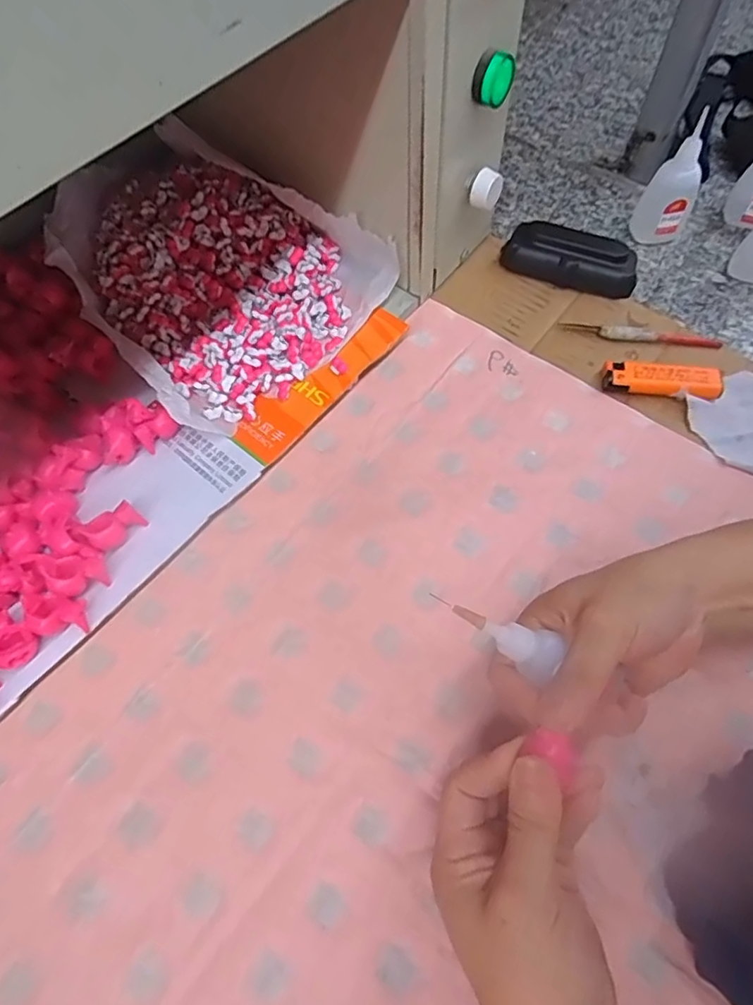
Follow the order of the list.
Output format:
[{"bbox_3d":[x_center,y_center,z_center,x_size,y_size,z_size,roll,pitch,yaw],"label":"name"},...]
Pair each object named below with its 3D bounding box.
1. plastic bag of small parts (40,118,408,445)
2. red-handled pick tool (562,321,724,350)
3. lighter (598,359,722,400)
[{"bbox_3d":[-0.138,-0.191,0.441,0.193,0.053,0.271,-41,71,-18],"label":"plastic bag of small parts"},{"bbox_3d":[0.204,-0.131,0.433,0.118,0.014,0.012,10,64,4],"label":"red-handled pick tool"},{"bbox_3d":[0.209,-0.089,0.410,0.082,0.015,0.022,8,64,3],"label":"lighter"}]

